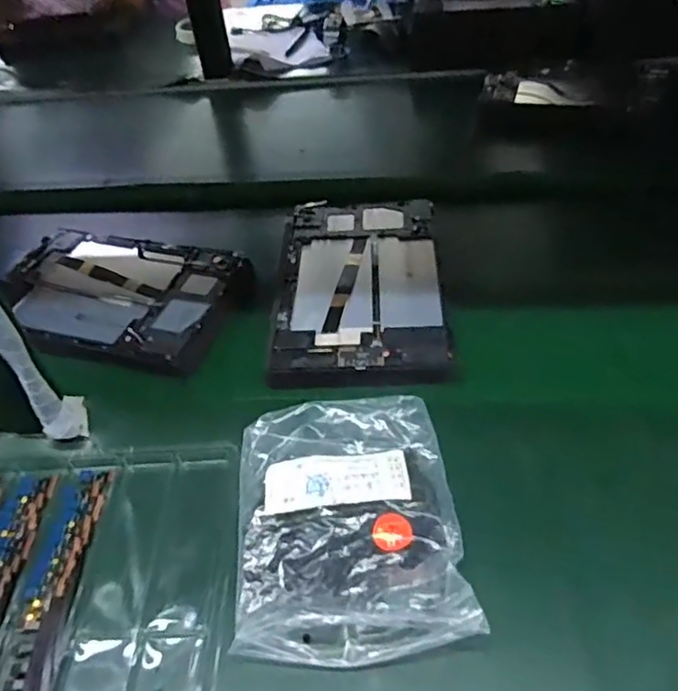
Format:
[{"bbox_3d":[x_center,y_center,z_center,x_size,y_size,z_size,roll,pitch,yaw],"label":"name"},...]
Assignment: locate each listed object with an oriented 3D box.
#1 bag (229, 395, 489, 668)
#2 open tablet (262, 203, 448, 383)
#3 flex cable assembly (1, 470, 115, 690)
[{"bbox_3d":[0.005,0.111,0.385,0.138,0.020,0.168,-7,45,0],"label":"bag"},{"bbox_3d":[0.019,-0.063,0.556,0.147,0.019,0.238,-2,44,5],"label":"open tablet"},{"bbox_3d":[-0.184,0.164,0.370,0.034,0.004,0.195,-3,45,3],"label":"flex cable assembly"}]

